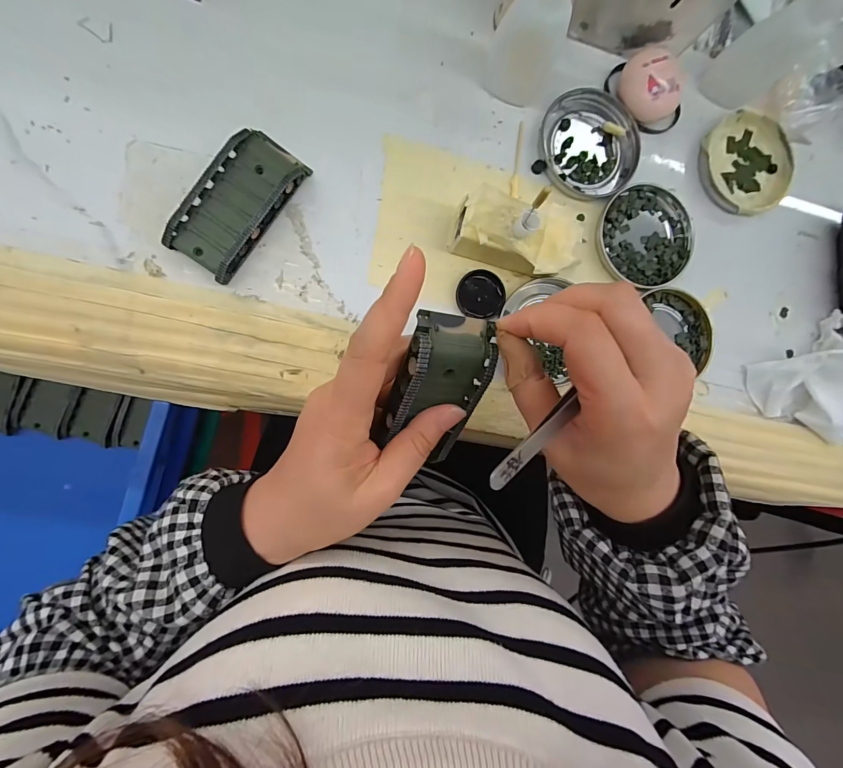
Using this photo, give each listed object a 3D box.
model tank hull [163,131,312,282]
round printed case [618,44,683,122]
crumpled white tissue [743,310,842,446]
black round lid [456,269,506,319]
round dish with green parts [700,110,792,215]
[{"bbox_3d":[-0.118,-0.118,0.243,0.045,0.020,0.096,33,86,-8],"label":"model tank hull"},{"bbox_3d":[0.173,-0.226,0.284,0.039,0.022,0.048,-8,91,-9],"label":"round printed case"},{"bbox_3d":[0.316,-0.002,0.303,0.084,0.035,0.101,-4,90,-9],"label":"crumpled white tissue"},{"bbox_3d":[0.044,-0.065,0.275,0.036,0.005,0.033,0,91,-8],"label":"black round lid"},{"bbox_3d":[0.267,-0.180,0.308,0.075,0.012,0.078,0,90,-9],"label":"round dish with green parts"}]

